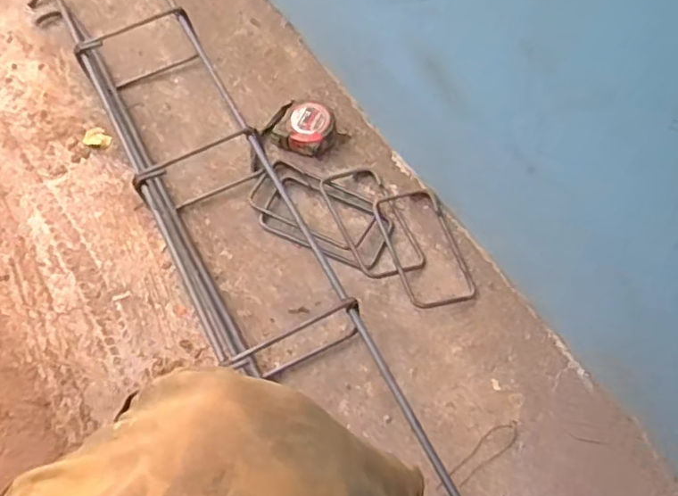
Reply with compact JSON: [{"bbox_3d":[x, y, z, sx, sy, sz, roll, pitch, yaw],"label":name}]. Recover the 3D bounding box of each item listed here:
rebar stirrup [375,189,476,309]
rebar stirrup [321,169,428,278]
[{"bbox_3d":[0.096,-0.004,0.702,0.079,0.017,0.158,-13,62,-11],"label":"rebar stirrup"},{"bbox_3d":[0.035,-0.032,0.719,0.078,0.020,0.161,-20,63,-15],"label":"rebar stirrup"}]

